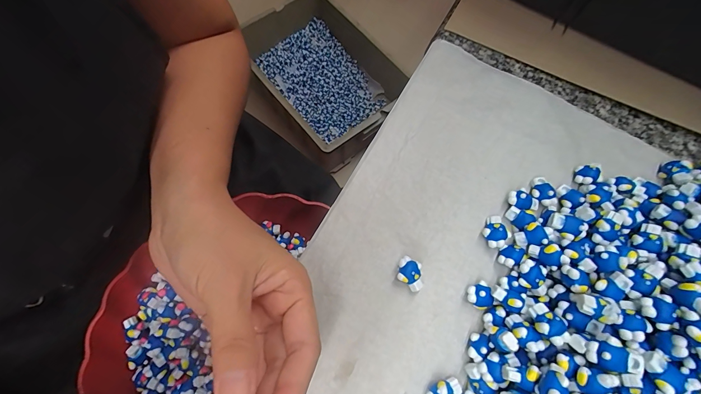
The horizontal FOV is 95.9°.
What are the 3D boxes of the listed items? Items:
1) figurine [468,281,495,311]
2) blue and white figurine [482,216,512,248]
[{"bbox_3d":[0.082,0.063,0.200,0.014,0.013,0.016,-24,72,-8],"label":"figurine"},{"bbox_3d":[0.098,0.024,0.214,0.015,0.009,0.021,-17,72,-6],"label":"blue and white figurine"}]

